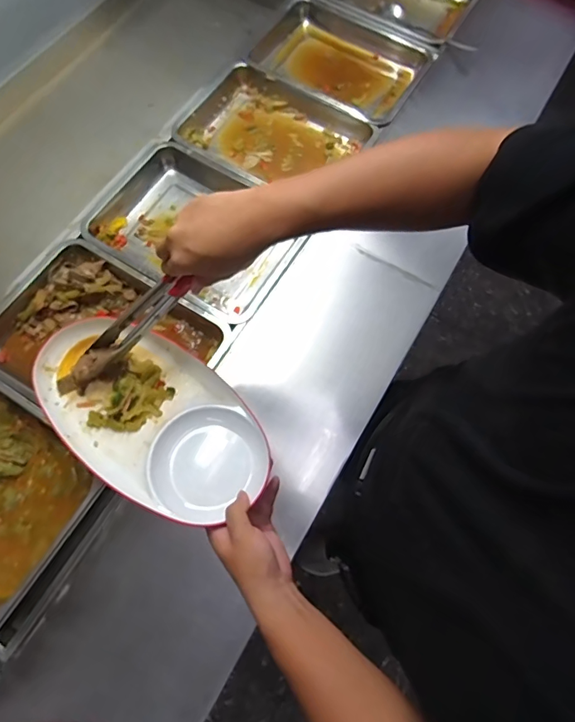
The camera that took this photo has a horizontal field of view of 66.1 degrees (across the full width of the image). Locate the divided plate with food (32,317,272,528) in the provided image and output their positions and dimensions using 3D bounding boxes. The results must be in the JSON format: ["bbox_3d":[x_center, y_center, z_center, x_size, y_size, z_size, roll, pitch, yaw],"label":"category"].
[{"bbox_3d":[-0.175,0.060,0.544,0.325,0.051,0.174,37,72,14],"label":"divided plate with food"}]

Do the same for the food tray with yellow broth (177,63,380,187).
[{"bbox_3d":[-0.030,-0.441,0.880,0.332,0.070,0.238,28,70,10],"label":"food tray with yellow broth"}]

